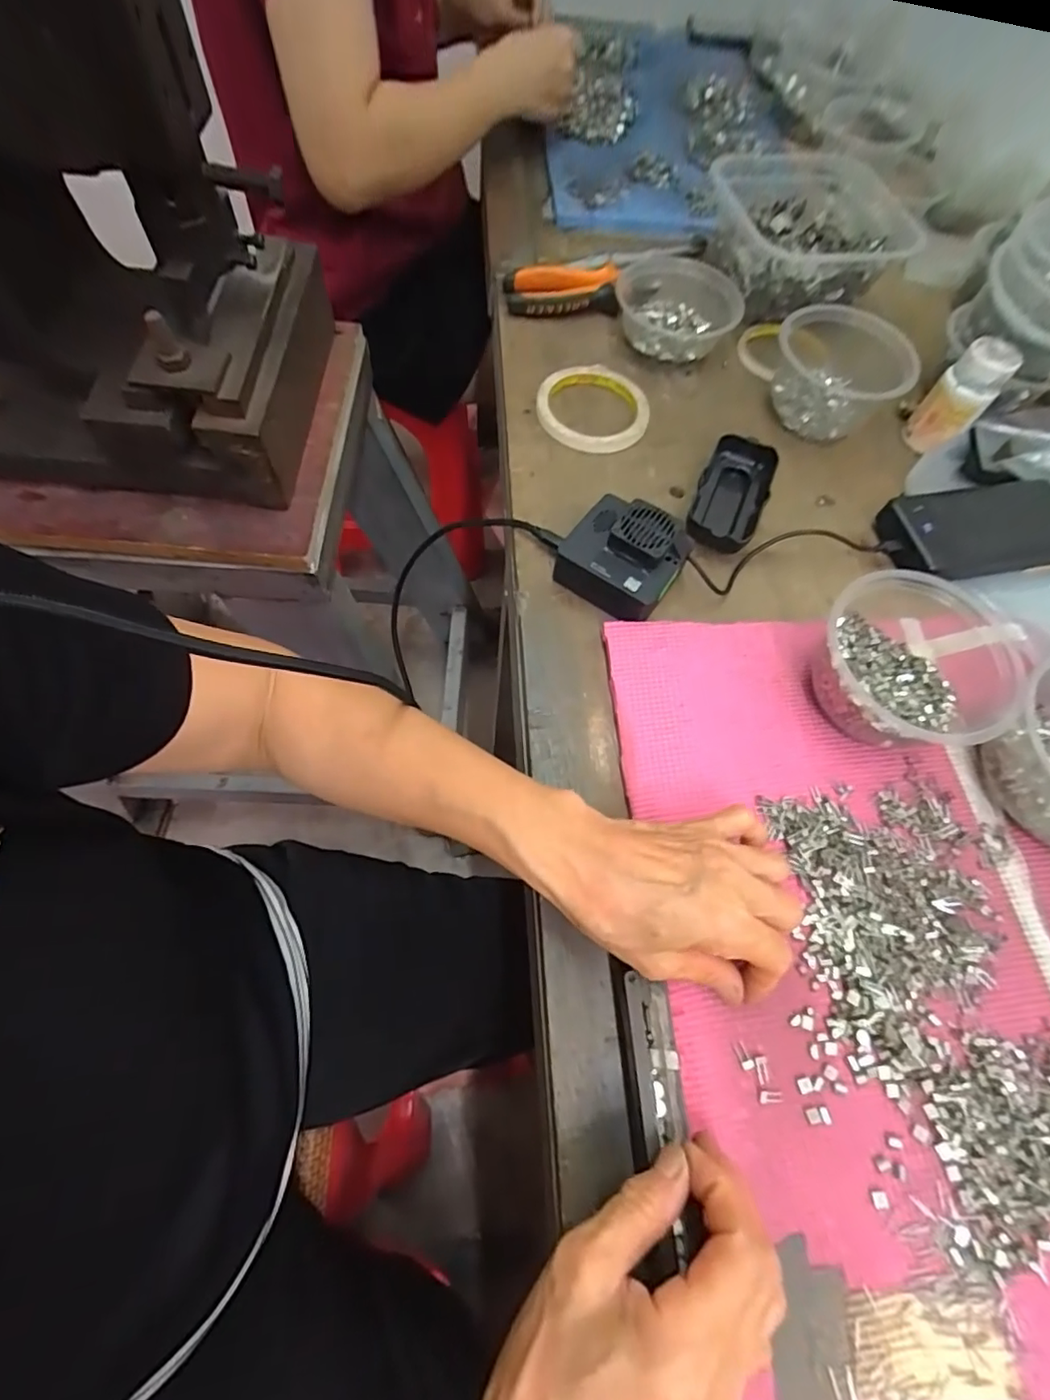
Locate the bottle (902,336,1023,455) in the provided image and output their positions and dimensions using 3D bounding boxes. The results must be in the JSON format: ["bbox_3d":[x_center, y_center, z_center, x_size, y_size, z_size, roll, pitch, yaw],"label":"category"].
[{"bbox_3d":[0.366,-0.255,0.485,0.042,0.075,0.038,40,69,14],"label":"bottle"}]

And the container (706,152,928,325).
[{"bbox_3d":[0.280,-0.469,0.581,0.171,0.075,0.186,-6,65,-6],"label":"container"}]

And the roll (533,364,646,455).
[{"bbox_3d":[0.061,-0.259,0.506,0.098,0.011,0.102,1,65,-3],"label":"roll"}]

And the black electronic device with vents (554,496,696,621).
[{"bbox_3d":[0.071,-0.104,0.417,0.079,0.045,0.070,38,68,13],"label":"black electronic device with vents"}]

